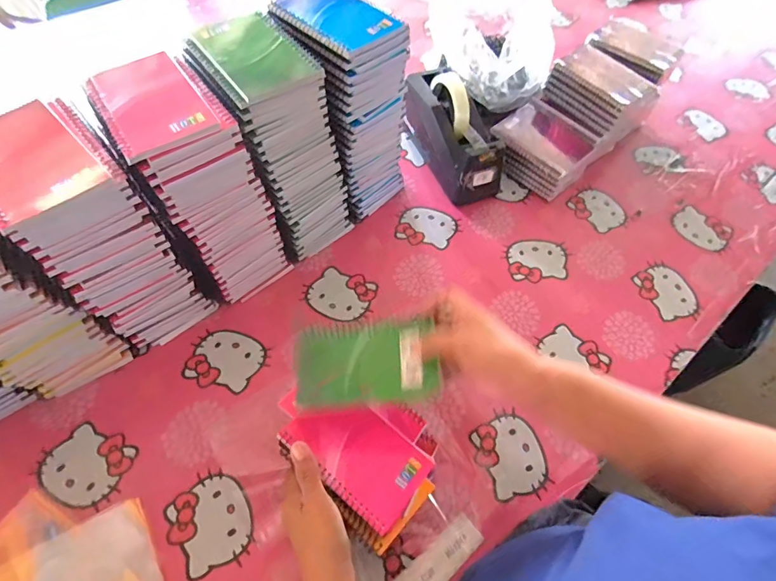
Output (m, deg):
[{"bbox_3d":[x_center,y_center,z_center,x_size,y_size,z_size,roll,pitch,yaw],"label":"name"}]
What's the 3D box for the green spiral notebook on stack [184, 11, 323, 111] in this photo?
[{"bbox_3d":[-0.135,-0.231,0.420,0.089,0.016,0.121,-31,65,-20],"label":"green spiral notebook on stack"}]

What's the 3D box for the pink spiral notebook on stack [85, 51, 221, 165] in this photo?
[{"bbox_3d":[-0.214,-0.169,0.384,0.081,0.009,0.126,-30,64,-19],"label":"pink spiral notebook on stack"}]

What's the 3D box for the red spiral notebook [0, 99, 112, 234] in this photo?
[{"bbox_3d":[-0.290,-0.105,0.339,0.121,0.009,0.082,39,65,20],"label":"red spiral notebook"}]

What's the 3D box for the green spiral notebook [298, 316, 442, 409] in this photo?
[{"bbox_3d":[-0.021,0.067,0.402,0.130,0.010,0.076,-8,59,6],"label":"green spiral notebook"}]

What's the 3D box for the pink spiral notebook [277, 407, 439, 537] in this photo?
[{"bbox_3d":[-0.028,0.153,0.408,0.128,0.005,0.082,36,52,17],"label":"pink spiral notebook"}]

